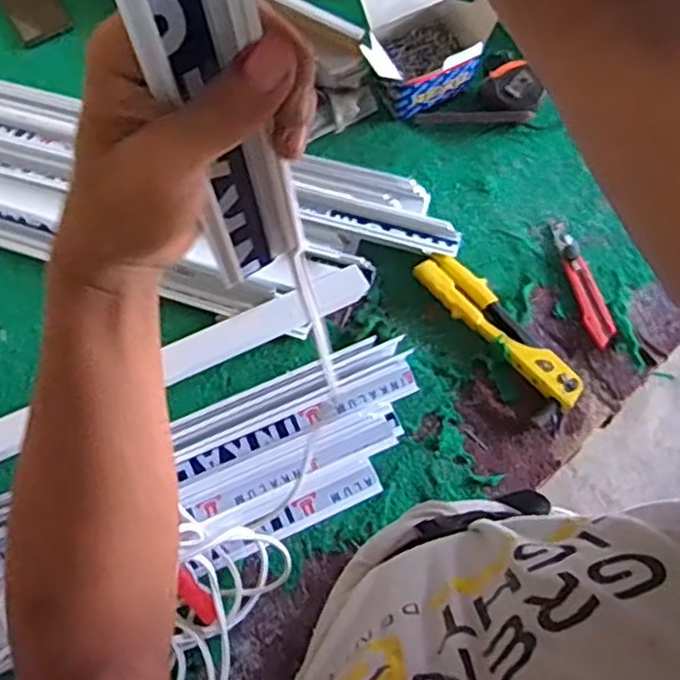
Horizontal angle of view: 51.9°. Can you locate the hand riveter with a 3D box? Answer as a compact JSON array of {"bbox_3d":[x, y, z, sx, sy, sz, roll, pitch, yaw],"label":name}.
[{"bbox_3d":[0.195,-0.010,0.857,0.068,0.028,0.248,-34,73,-12],"label":"hand riveter"}]

